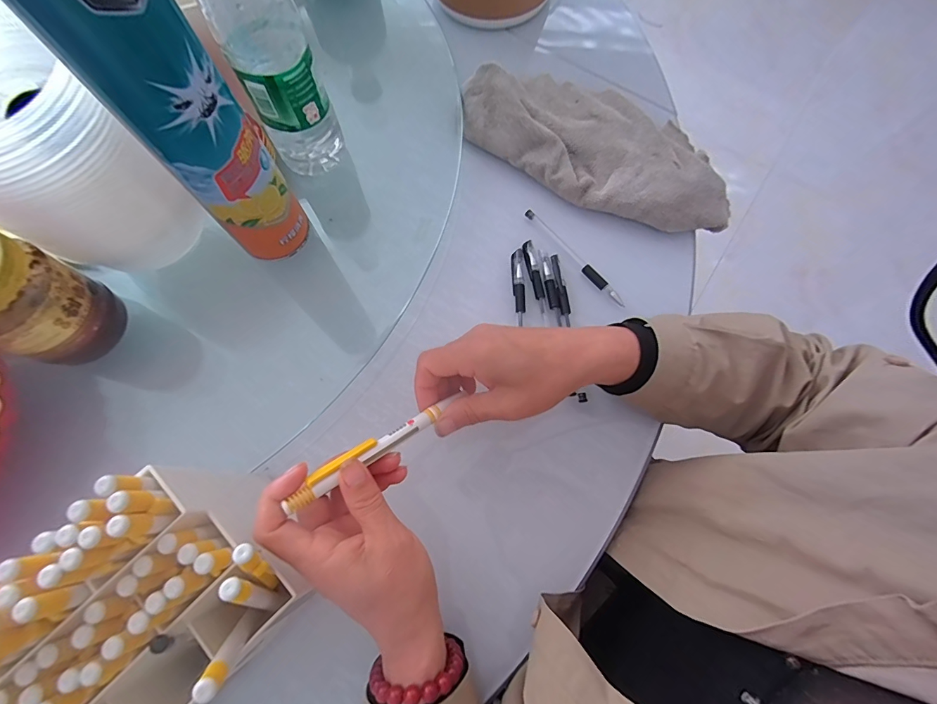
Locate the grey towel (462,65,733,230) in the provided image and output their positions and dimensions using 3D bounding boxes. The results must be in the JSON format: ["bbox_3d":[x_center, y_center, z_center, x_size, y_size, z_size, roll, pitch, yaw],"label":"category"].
[{"bbox_3d":[0.143,-0.222,0.420,0.285,0.049,0.152,38,76,11],"label":"grey towel"}]

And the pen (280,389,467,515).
[{"bbox_3d":[-0.054,0.058,0.265,0.129,0.014,0.012,-29,72,-33],"label":"pen"}]

